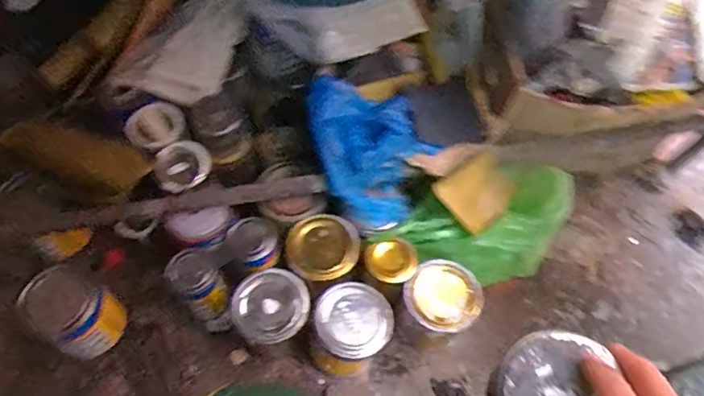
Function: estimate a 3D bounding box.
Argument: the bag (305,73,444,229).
[{"bbox_3d":[0.032,-0.080,0.791,0.174,0.122,0.206,-11,63,-5],"label":"bag"}]

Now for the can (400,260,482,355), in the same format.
[{"bbox_3d":[0.129,0.163,0.788,0.101,0.122,0.111,0,63,1],"label":"can"}]

